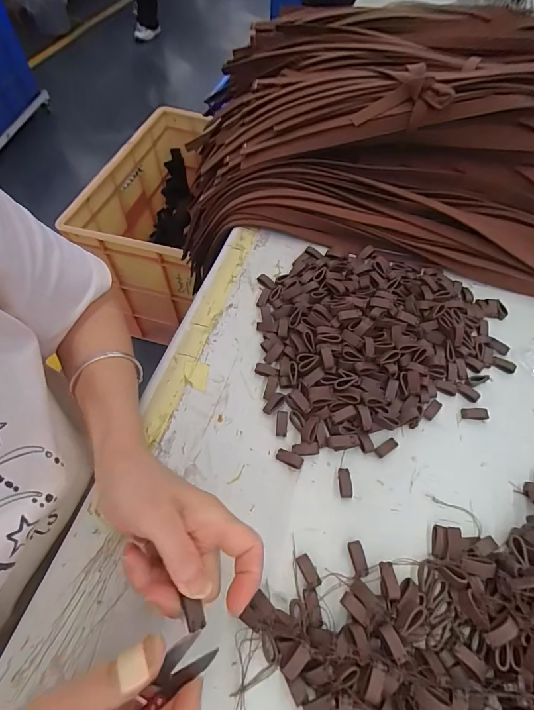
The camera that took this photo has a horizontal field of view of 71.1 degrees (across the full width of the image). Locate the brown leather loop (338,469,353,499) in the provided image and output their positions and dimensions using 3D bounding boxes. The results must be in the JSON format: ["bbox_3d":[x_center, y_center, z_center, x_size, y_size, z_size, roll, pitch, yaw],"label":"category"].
[{"bbox_3d":[0.066,0.109,0.316,0.010,0.005,0.024,-1,59,-2],"label":"brown leather loop"}]

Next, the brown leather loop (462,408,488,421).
[{"bbox_3d":[0.198,0.056,0.355,0.024,0.008,0.010,6,59,2],"label":"brown leather loop"}]

